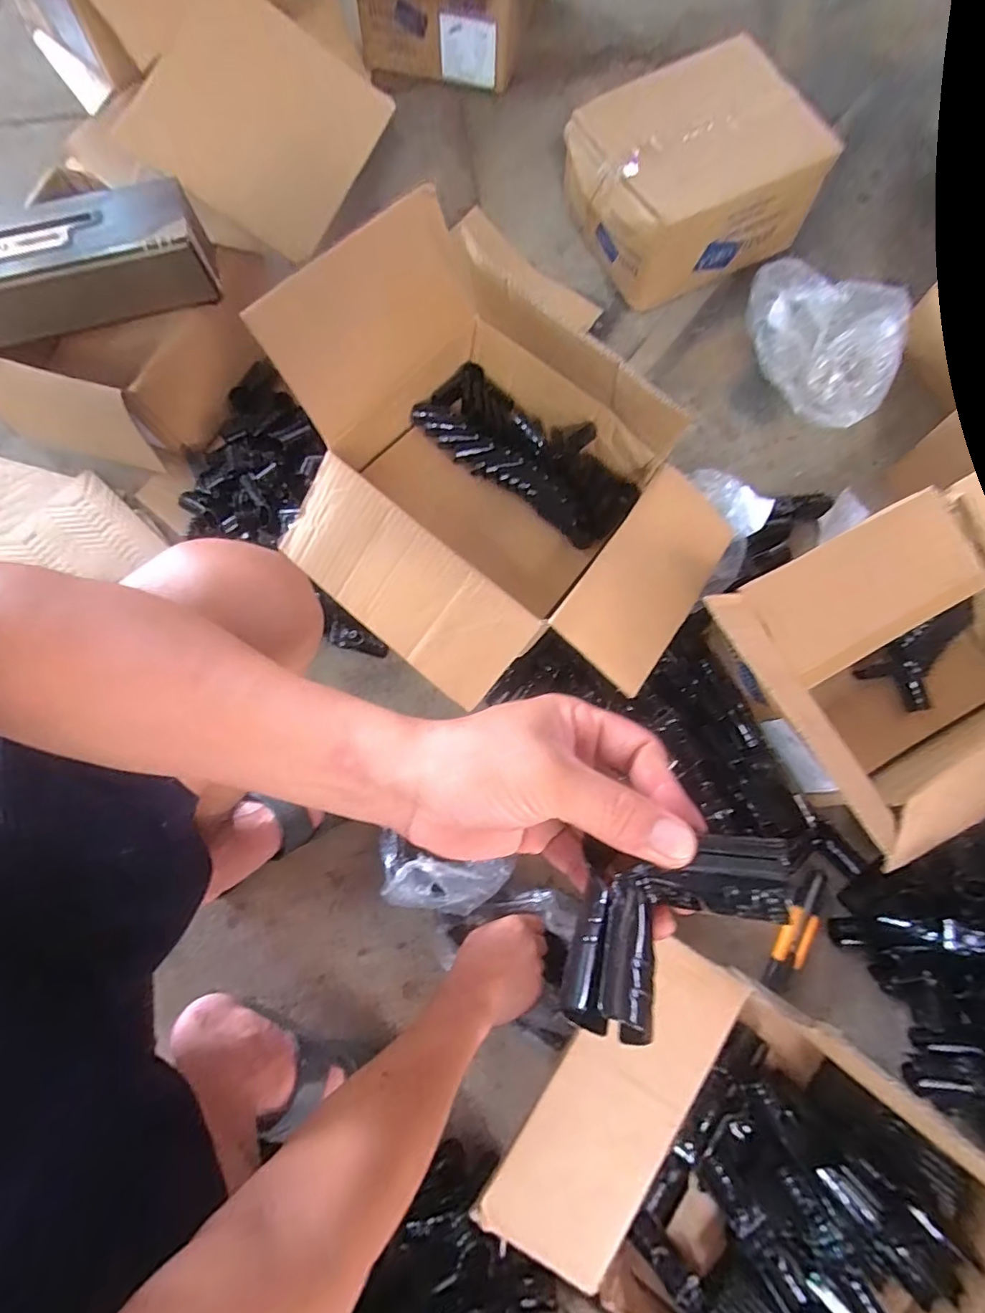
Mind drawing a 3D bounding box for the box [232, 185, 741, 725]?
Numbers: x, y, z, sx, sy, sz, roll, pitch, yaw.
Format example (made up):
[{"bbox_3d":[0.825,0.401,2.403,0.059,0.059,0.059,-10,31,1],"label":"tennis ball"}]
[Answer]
[{"bbox_3d":[0.006,-0.184,0.574,0.492,0.206,0.406,40,80,9],"label":"box"}]

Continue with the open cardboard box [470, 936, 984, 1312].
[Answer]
[{"bbox_3d":[0.260,0.517,0.435,0.481,0.233,0.327,42,80,9],"label":"open cardboard box"}]

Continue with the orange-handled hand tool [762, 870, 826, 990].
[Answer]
[{"bbox_3d":[0.377,0.339,0.638,0.039,0.025,0.151,28,78,6],"label":"orange-handled hand tool"}]

